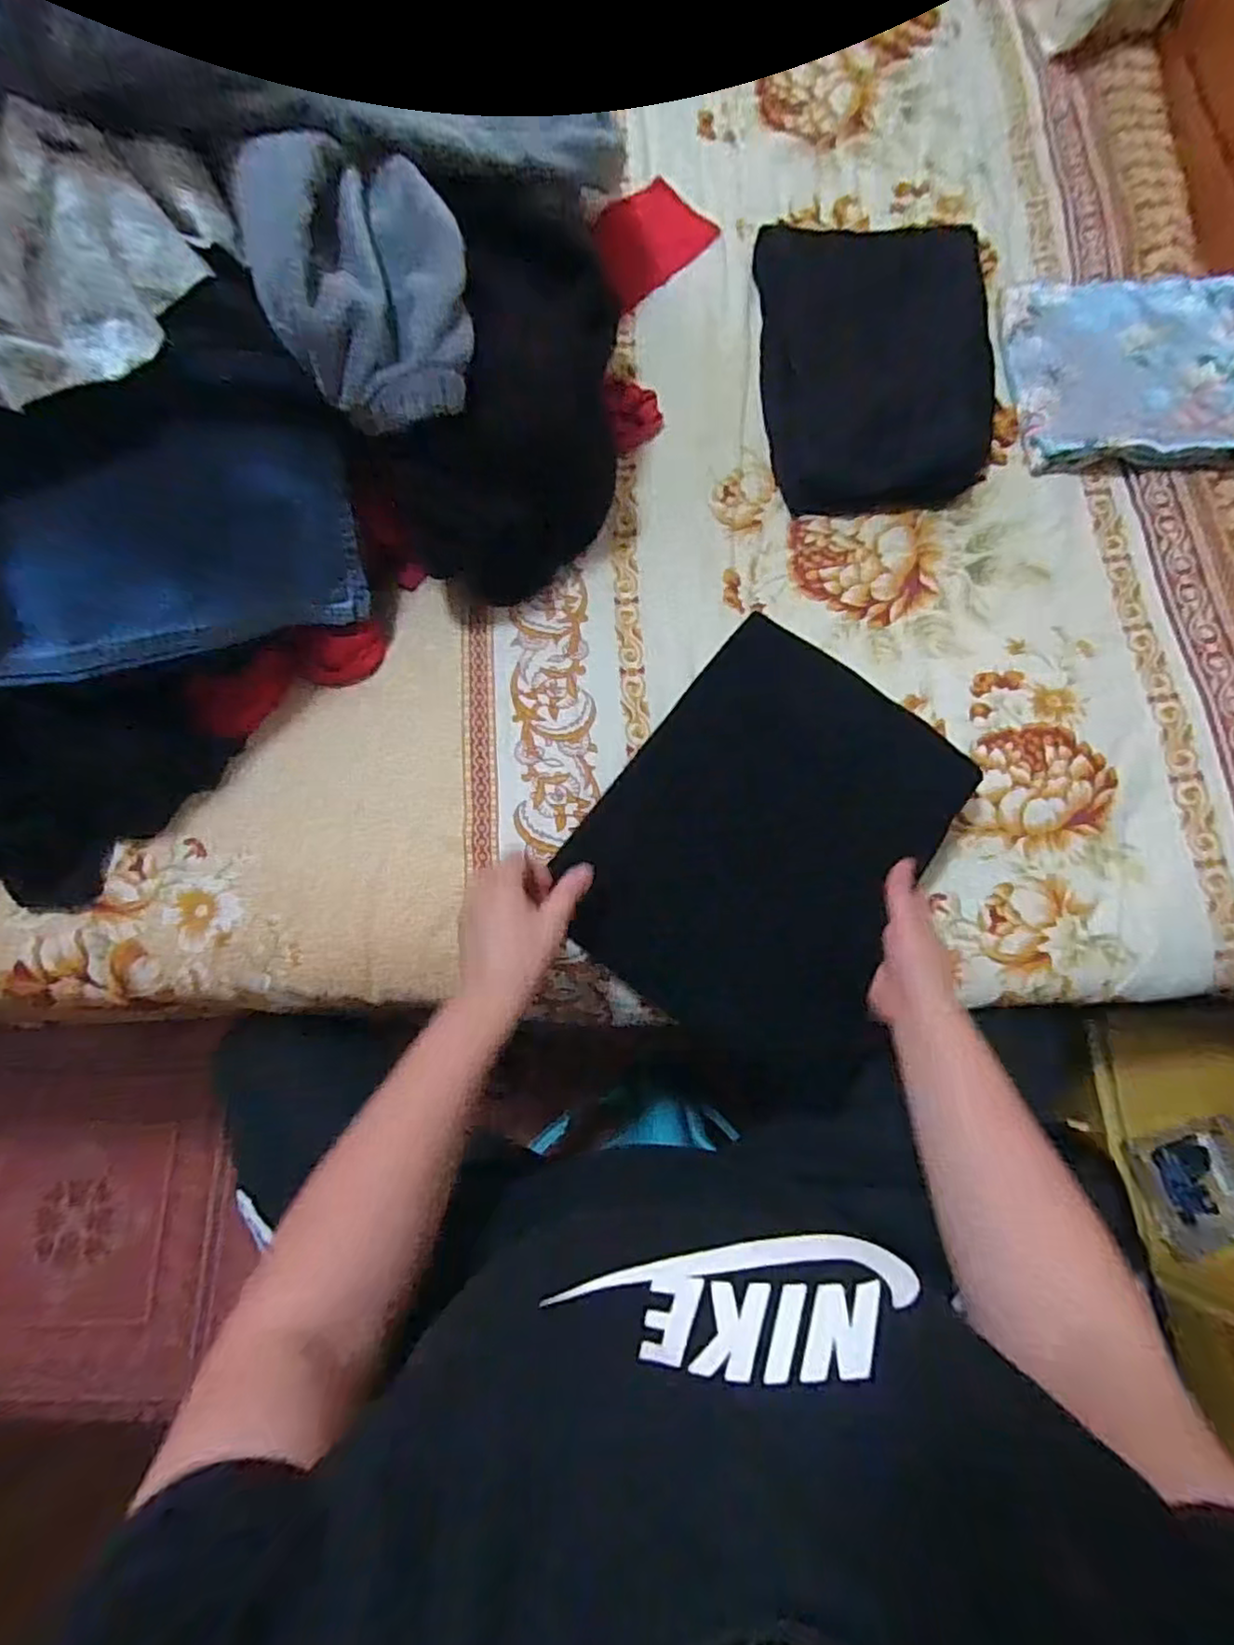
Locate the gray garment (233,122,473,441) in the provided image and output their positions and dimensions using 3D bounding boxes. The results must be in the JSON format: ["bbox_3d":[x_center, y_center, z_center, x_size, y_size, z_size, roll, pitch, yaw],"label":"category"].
[{"bbox_3d":[-0.182,-0.389,0.475,0.142,0.086,0.176,-7,75,-1],"label":"gray garment"}]

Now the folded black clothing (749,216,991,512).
[{"bbox_3d":[0.263,-0.475,0.684,0.224,0.036,0.330,-1,78,1],"label":"folded black clothing"}]

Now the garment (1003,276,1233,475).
[{"bbox_3d":[0.512,-0.442,0.658,0.236,0.030,0.217,-1,78,1],"label":"garment"}]

